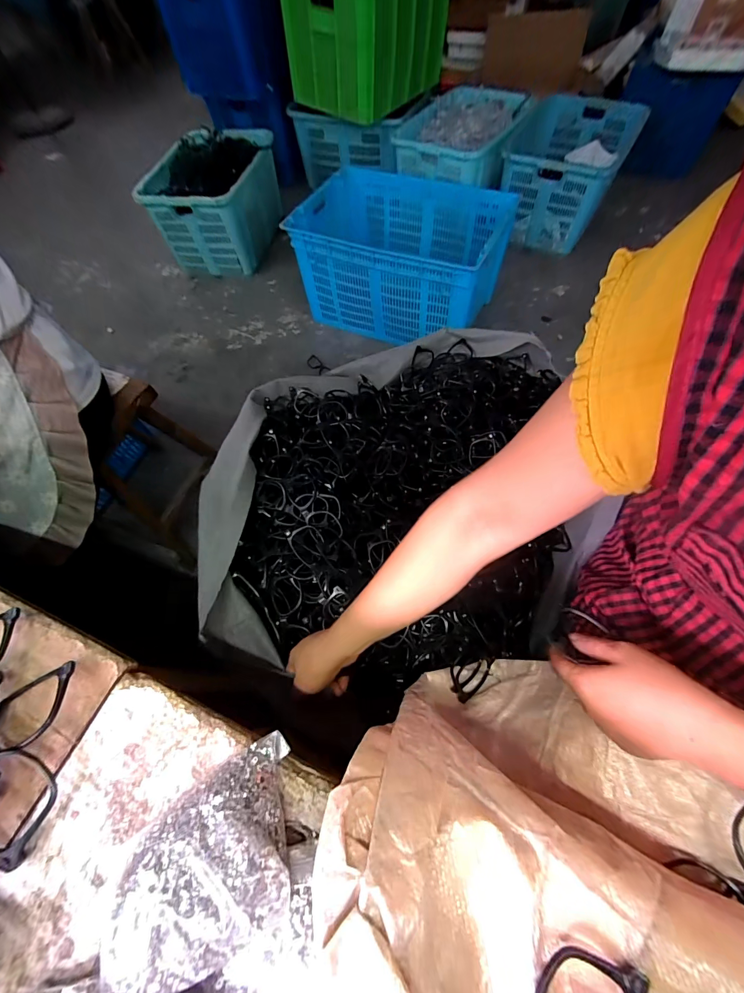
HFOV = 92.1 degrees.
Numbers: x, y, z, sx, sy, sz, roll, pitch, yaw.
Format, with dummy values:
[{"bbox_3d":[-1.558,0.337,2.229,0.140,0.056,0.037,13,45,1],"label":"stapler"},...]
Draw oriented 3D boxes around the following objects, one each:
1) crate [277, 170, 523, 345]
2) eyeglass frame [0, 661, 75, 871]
[{"bbox_3d":[0.121,-1.010,1.499,0.810,0.344,0.618,22,67,14],"label":"crate"},{"bbox_3d":[-0.245,0.180,0.245,0.056,0.022,0.112,-10,63,-2],"label":"eyeglass frame"}]

